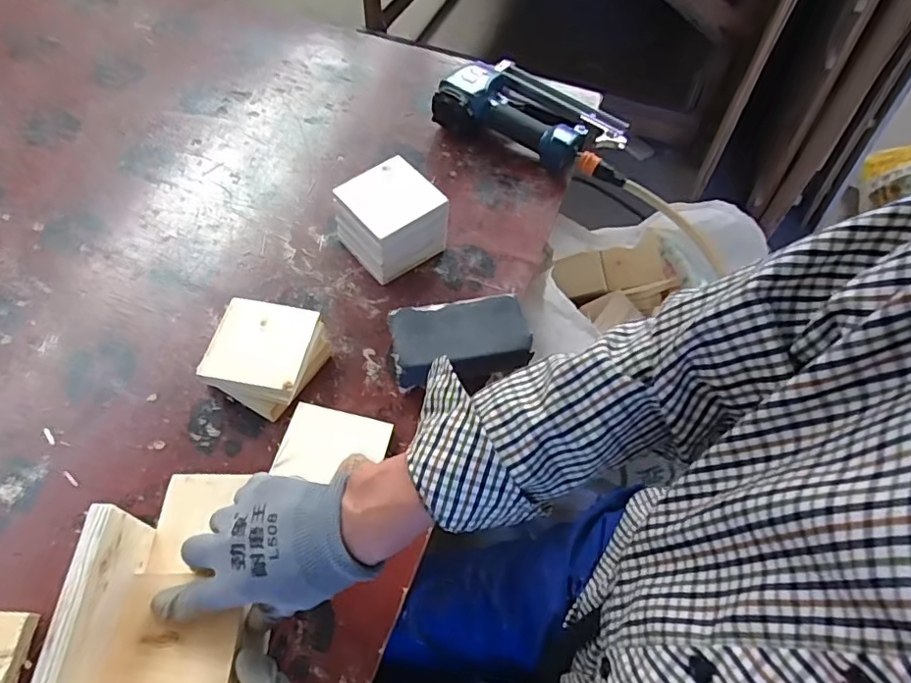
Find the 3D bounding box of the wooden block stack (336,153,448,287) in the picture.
[{"bbox_3d":[-0.072,-0.133,0.626,0.091,0.084,0.095,-39,70,-23],"label":"wooden block stack"}]

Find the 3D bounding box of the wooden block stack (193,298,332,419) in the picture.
[{"bbox_3d":[-0.188,0.013,0.554,0.099,0.044,0.101,19,61,6],"label":"wooden block stack"}]

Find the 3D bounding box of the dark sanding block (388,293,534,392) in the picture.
[{"bbox_3d":[0.003,-0.002,0.571,0.133,0.043,0.077,-9,62,-9],"label":"dark sanding block"}]

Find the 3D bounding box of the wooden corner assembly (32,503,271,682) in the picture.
[{"bbox_3d":[-0.202,0.195,0.390,0.124,0.069,0.136,4,60,-2],"label":"wooden corner assembly"}]

